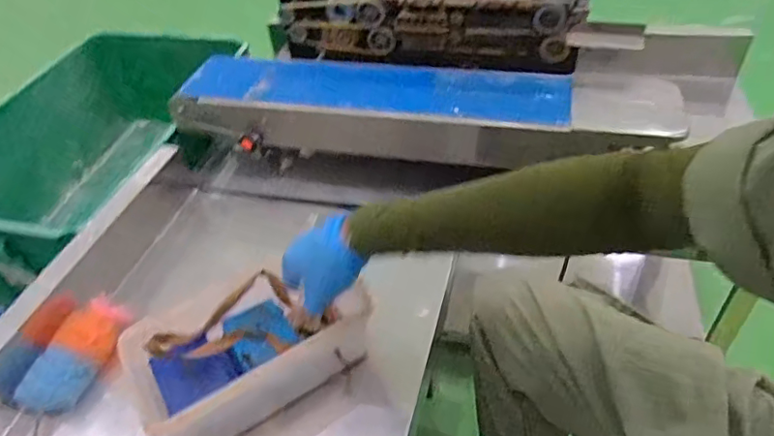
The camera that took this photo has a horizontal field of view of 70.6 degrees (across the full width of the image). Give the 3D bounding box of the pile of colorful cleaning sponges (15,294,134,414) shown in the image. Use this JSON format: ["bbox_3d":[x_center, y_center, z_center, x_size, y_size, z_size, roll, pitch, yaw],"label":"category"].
[{"bbox_3d":[-0.396,0.172,0.700,0.053,0.054,0.150,12,46,17],"label":"pile of colorful cleaning sponges"}]

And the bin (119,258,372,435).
[{"bbox_3d":[-0.152,0.156,0.650,0.253,0.119,0.137,-26,47,-20],"label":"bin"}]

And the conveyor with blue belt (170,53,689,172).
[{"bbox_3d":[0.042,-0.177,0.892,0.771,0.093,0.176,5,44,10],"label":"conveyor with blue belt"}]

